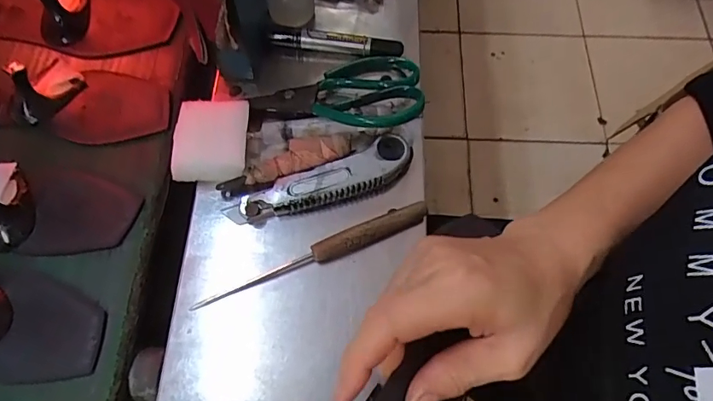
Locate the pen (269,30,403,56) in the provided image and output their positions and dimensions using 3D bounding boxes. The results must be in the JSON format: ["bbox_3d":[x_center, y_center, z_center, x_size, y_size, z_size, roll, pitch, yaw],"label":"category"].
[{"bbox_3d":[-0.021,-0.156,0.481,0.131,0.023,0.019,6,66,2],"label":"pen"}]

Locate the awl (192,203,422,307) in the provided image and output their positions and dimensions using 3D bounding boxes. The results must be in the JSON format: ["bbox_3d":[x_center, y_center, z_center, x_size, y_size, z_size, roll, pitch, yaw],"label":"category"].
[{"bbox_3d":[-0.033,0.044,0.387,0.197,0.016,0.019,-25,68,-11],"label":"awl"}]

